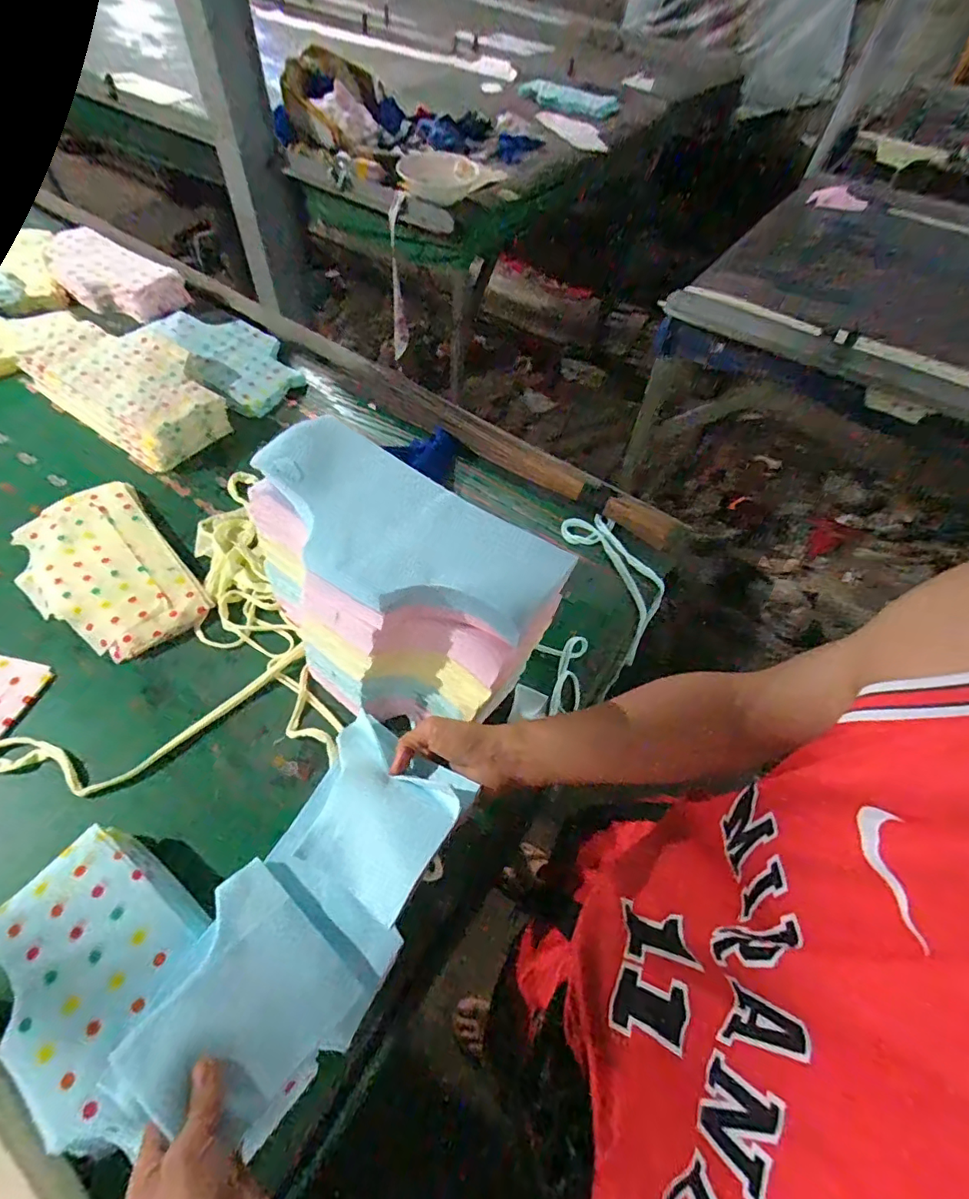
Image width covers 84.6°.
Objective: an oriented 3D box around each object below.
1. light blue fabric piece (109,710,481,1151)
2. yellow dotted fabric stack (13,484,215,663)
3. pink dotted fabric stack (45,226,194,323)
[{"bbox_3d":[-0.149,0.269,0.466,0.151,0.105,0.304,29,68,15],"label":"light blue fabric piece"},{"bbox_3d":[-0.502,-0.037,0.702,0.169,0.026,0.279,-35,65,-25],"label":"yellow dotted fabric stack"},{"bbox_3d":[-0.745,-0.645,1.055,0.322,0.055,0.146,30,59,15],"label":"pink dotted fabric stack"}]

